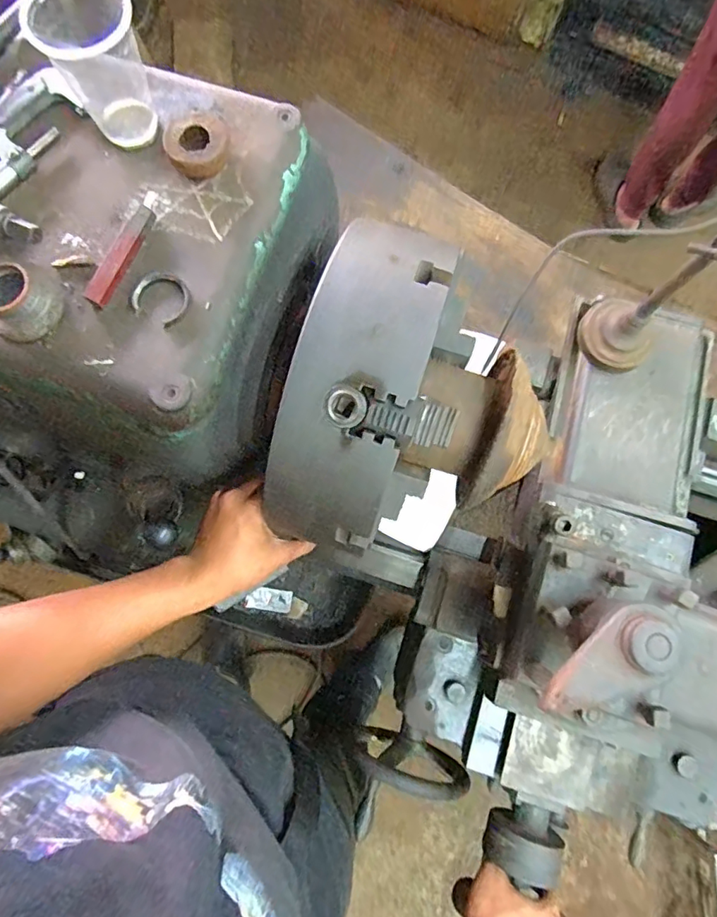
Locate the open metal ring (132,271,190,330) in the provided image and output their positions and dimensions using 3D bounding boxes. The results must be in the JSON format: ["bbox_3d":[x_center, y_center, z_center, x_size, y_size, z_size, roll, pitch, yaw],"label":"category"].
[{"bbox_3d":[-0.149,-0.123,0.400,0.041,0.007,0.037,30,79,5],"label":"open metal ring"}]

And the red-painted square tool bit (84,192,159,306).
[{"bbox_3d":[-0.179,-0.163,0.406,0.020,0.007,0.102,22,78,4],"label":"red-painted square tool bit"}]

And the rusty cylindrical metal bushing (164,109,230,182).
[{"bbox_3d":[-0.127,-0.251,0.419,0.050,0.028,0.043,-27,80,-7],"label":"rusty cylindrical metal bushing"}]

